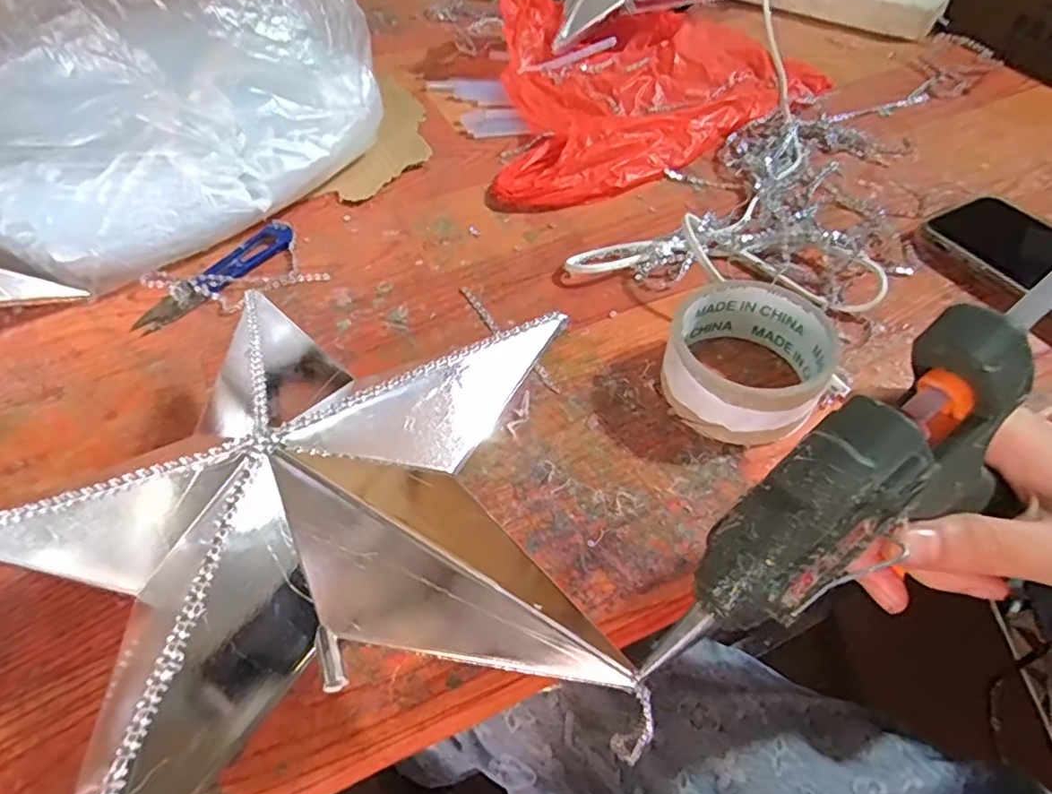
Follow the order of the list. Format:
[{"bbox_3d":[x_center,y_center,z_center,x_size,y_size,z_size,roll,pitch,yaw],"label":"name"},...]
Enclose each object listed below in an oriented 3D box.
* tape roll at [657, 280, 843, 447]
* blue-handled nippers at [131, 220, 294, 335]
[{"bbox_3d":[0.121,-0.019,0.333,0.083,0.042,0.085,-1,52,1],"label":"tape roll"},{"bbox_3d":[-0.206,-0.083,0.409,0.024,0.010,0.117,30,59,23],"label":"blue-handled nippers"}]

